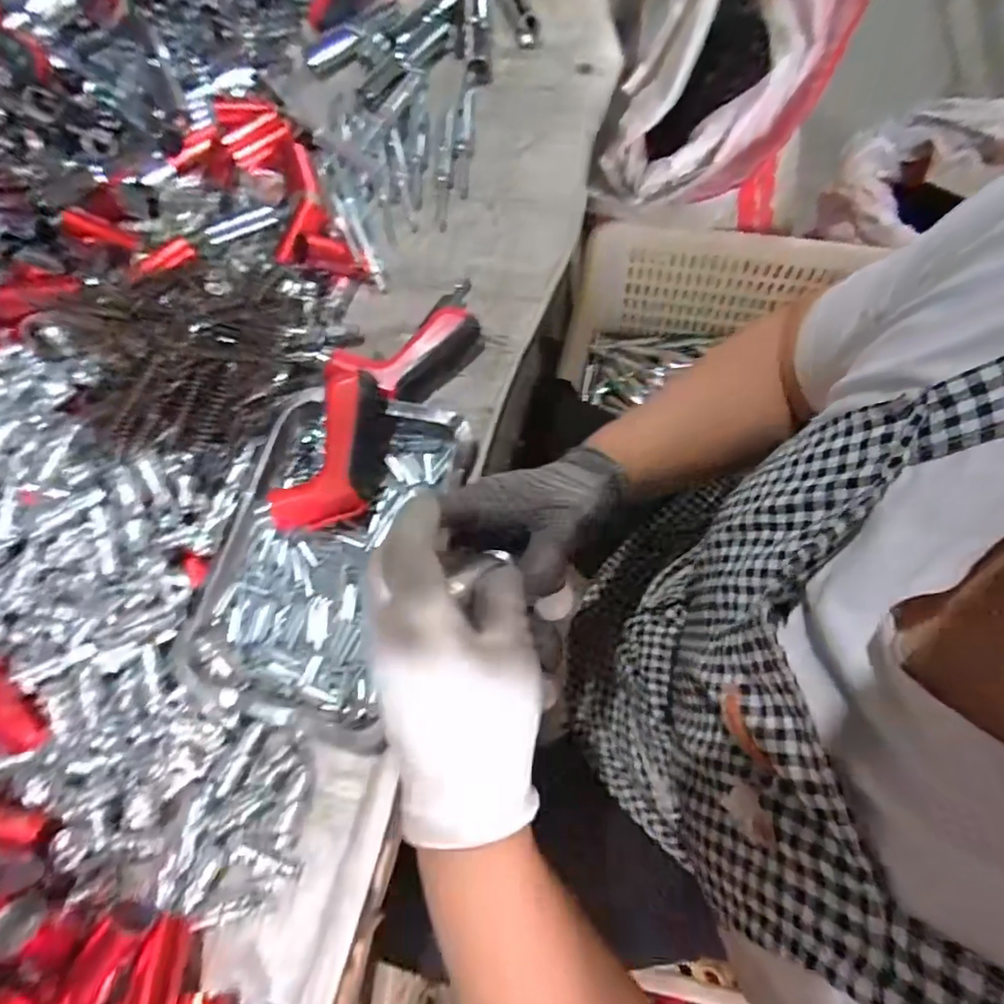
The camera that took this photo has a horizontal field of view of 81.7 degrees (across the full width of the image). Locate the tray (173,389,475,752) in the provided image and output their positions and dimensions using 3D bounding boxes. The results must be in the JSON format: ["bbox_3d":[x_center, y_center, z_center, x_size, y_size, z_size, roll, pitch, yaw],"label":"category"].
[{"bbox_3d":[-0.136,0.036,0.448,0.166,0.032,0.253,13,72,11],"label":"tray"}]

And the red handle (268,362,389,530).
[{"bbox_3d":[-0.131,-0.042,0.463,0.073,0.054,0.143,16,72,8],"label":"red handle"}]

